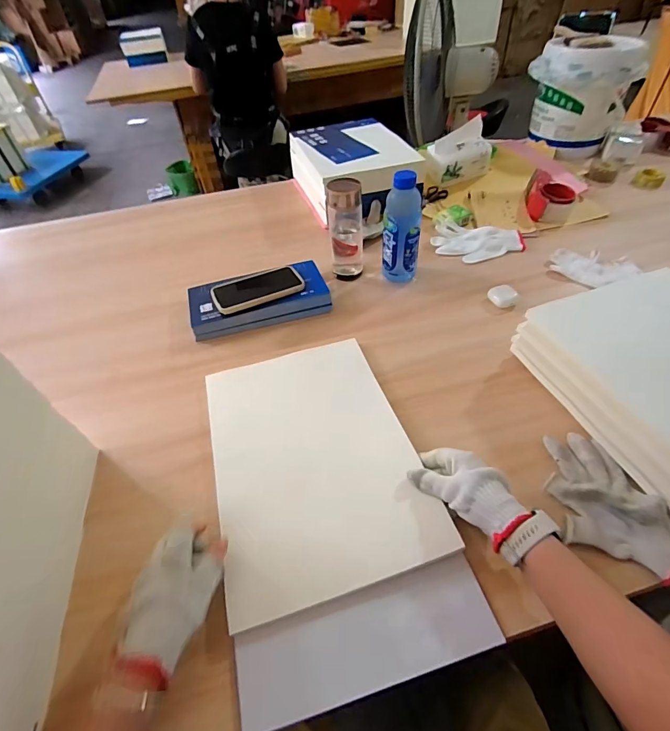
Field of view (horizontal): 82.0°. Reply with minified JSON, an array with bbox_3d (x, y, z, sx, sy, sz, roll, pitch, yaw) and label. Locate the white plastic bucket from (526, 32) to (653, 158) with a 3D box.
[{"bbox_3d":[0.704,-0.778,1.105,0.227,0.221,0.226,-26,51,-18],"label":"white plastic bucket"}]

